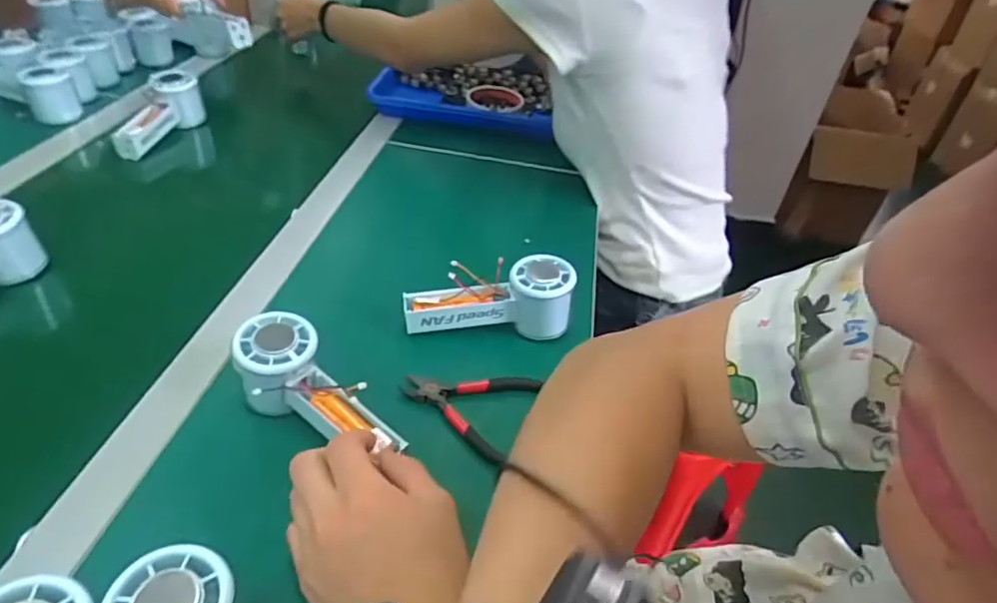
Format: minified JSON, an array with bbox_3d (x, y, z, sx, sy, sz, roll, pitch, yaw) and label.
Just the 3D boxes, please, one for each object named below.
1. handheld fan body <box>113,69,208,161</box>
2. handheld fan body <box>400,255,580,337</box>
[{"bbox_3d":[-0.440,-0.239,0.759,0.047,0.059,0.152,10,52,4],"label":"handheld fan body"},{"bbox_3d":[-0.008,-0.006,0.524,0.145,0.056,0.048,4,40,-4],"label":"handheld fan body"}]

